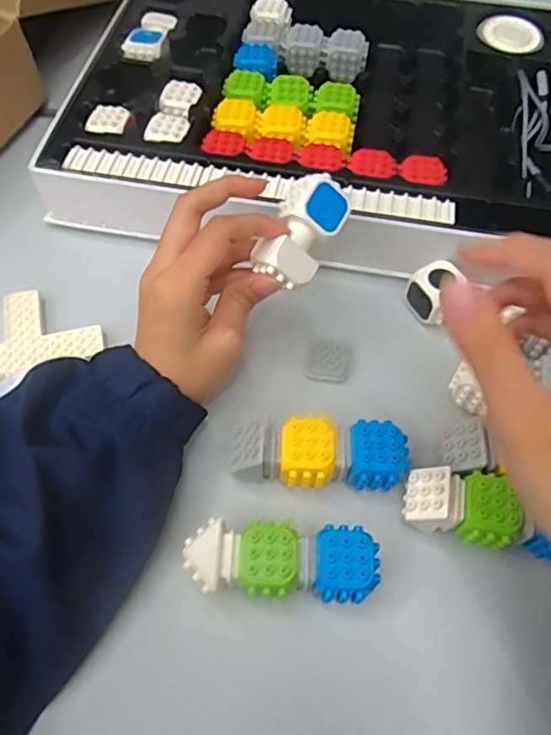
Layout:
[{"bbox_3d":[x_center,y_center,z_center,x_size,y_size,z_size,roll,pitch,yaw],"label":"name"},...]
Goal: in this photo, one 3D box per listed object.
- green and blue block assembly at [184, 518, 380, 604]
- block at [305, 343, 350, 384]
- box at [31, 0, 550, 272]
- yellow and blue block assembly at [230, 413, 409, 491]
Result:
[{"bbox_3d":[0.004,0.106,0.313,0.098,0.038,0.037,3,61,1],"label":"green and blue block assembly"},{"bbox_3d":[0.036,-0.003,0.386,0.027,0.011,0.025,10,61,5],"label":"block"},{"bbox_3d":[0.117,-0.190,0.468,0.546,0.049,0.313,9,61,4],"label":"box"},{"bbox_3d":[0.026,0.053,0.342,0.099,0.039,0.038,2,61,0],"label":"yellow and blue block assembly"}]

